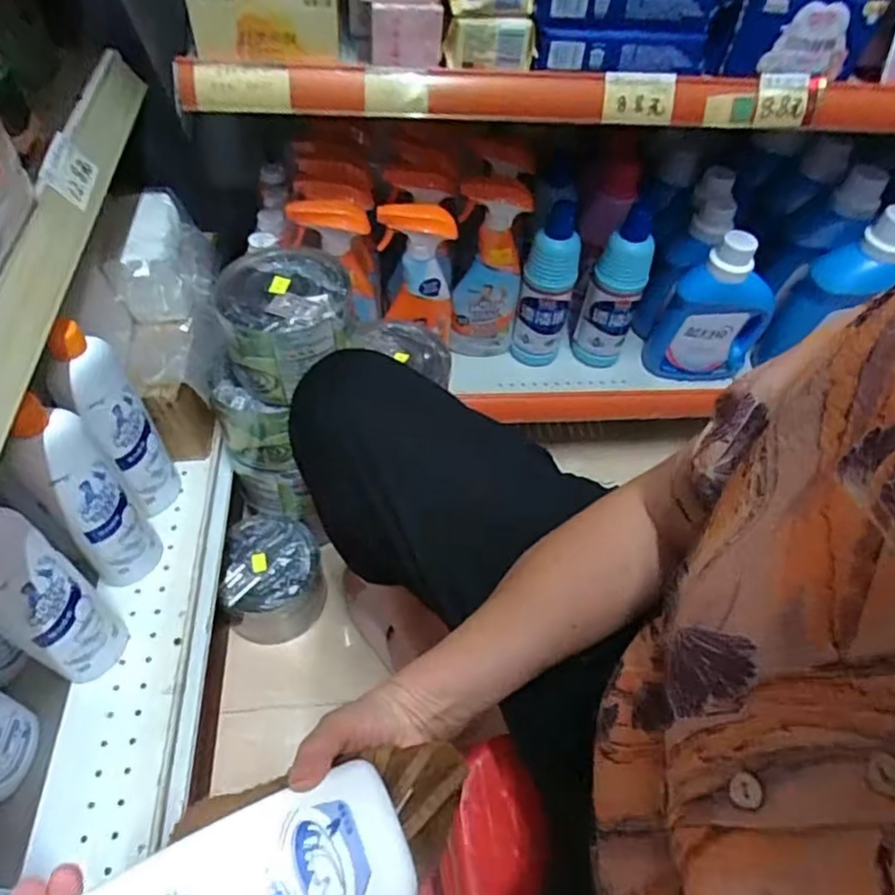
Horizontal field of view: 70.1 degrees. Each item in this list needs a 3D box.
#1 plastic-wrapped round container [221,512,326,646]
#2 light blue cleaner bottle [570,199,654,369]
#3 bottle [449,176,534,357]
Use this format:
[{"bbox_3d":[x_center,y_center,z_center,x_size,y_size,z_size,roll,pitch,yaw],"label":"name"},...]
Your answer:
[{"bbox_3d":[-0.222,0.173,0.826,0.111,0.099,0.122,2,53,-3],"label":"plastic-wrapped round container"},{"bbox_3d":[0.234,-0.221,0.894,0.072,0.210,0.084,16,53,7],"label":"light blue cleaner bottle"},{"bbox_3d":[0.055,-0.235,0.857,0.089,0.257,0.051,4,53,-2],"label":"bottle"}]

